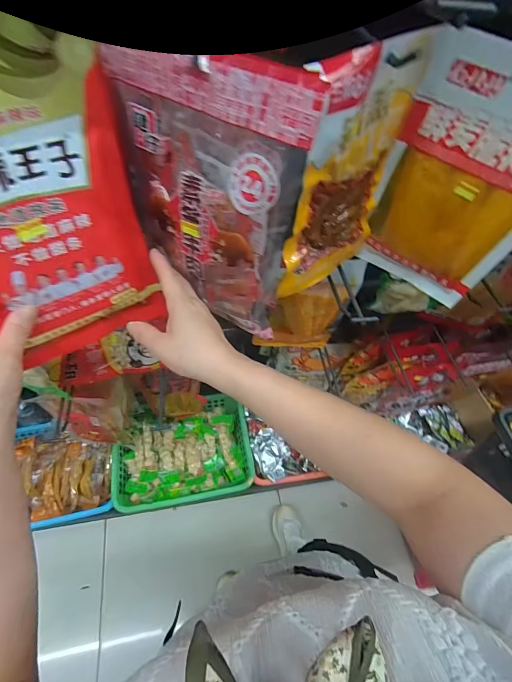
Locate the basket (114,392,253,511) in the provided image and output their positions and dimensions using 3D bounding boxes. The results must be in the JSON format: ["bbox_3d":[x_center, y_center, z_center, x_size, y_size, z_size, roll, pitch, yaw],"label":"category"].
[{"bbox_3d":[-0.222,0.335,1.048,0.401,0.101,0.295,-7,53,-11],"label":"basket"}]

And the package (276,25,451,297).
[{"bbox_3d":[0.099,-0.163,0.355,0.170,0.235,0.019,-36,63,-29],"label":"package"}]

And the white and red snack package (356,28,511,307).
[{"bbox_3d":[0.232,-0.159,0.375,0.173,0.246,0.017,26,54,14],"label":"white and red snack package"}]

